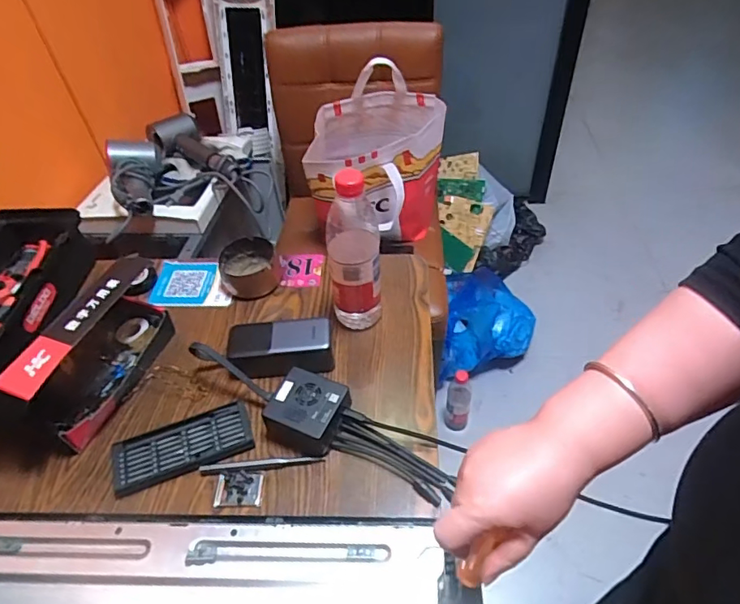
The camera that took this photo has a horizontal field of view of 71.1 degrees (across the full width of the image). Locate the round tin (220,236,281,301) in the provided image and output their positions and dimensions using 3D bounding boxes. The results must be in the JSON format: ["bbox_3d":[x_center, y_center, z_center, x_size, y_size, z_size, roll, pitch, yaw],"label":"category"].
[{"bbox_3d":[-0.183,-0.051,0.782,0.083,0.054,0.091,-3,48,3],"label":"round tin"}]

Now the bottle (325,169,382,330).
[{"bbox_3d":[-0.018,-0.059,0.656,0.069,0.225,0.063,-3,46,-1],"label":"bottle"}]

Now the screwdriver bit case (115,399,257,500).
[{"bbox_3d":[-0.216,0.166,0.599,0.153,0.012,0.064,-16,46,-13],"label":"screwdriver bit case"}]

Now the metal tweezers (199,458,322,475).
[{"bbox_3d":[-0.123,0.184,0.585,0.136,0.006,0.012,-6,44,-2],"label":"metal tweezers"}]

